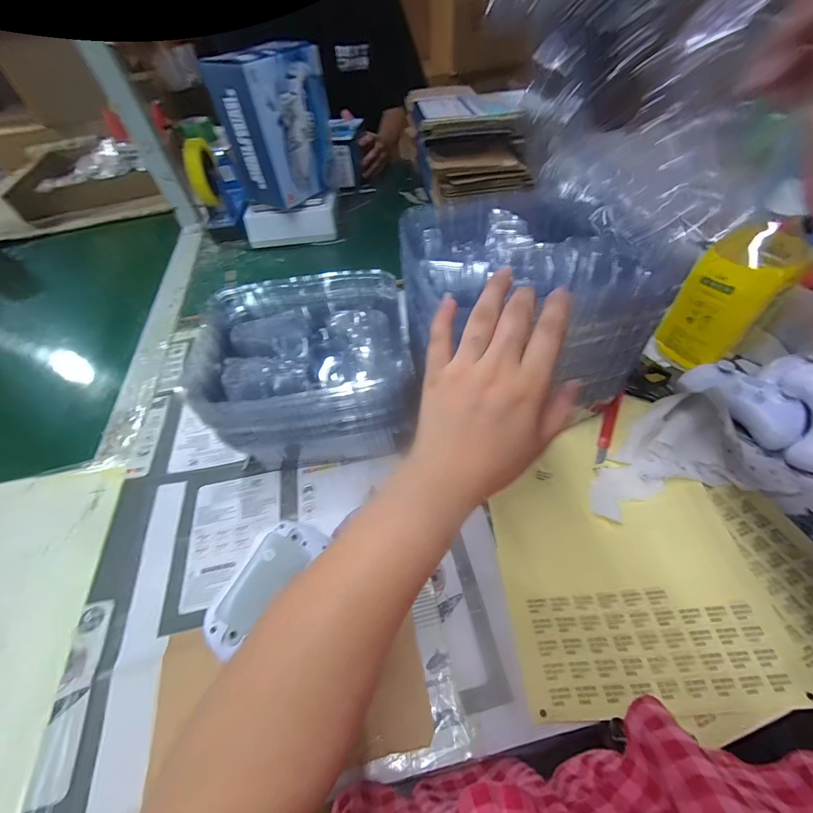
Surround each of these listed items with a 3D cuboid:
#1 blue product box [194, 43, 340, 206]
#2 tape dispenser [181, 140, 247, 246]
[{"bbox_3d":[-0.223,-0.496,0.646,0.105,0.210,0.167,23,58,22],"label":"blue product box"},{"bbox_3d":[-0.401,-0.478,0.786,0.064,0.143,0.246,-12,52,-4],"label":"tape dispenser"}]

